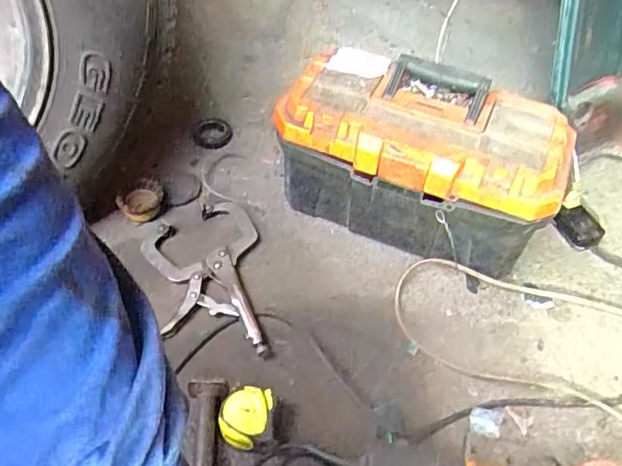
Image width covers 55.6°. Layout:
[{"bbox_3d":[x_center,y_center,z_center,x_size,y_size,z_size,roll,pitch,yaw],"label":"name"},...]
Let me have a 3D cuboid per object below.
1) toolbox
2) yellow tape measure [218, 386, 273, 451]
[{"bbox_3d":[0.152,-0.091,0.850,0.361,0.221,0.187,21,50,13],"label":"toolbox"},{"bbox_3d":[-0.075,0.211,0.672,0.052,0.035,0.062,13,48,7],"label":"yellow tape measure"}]

